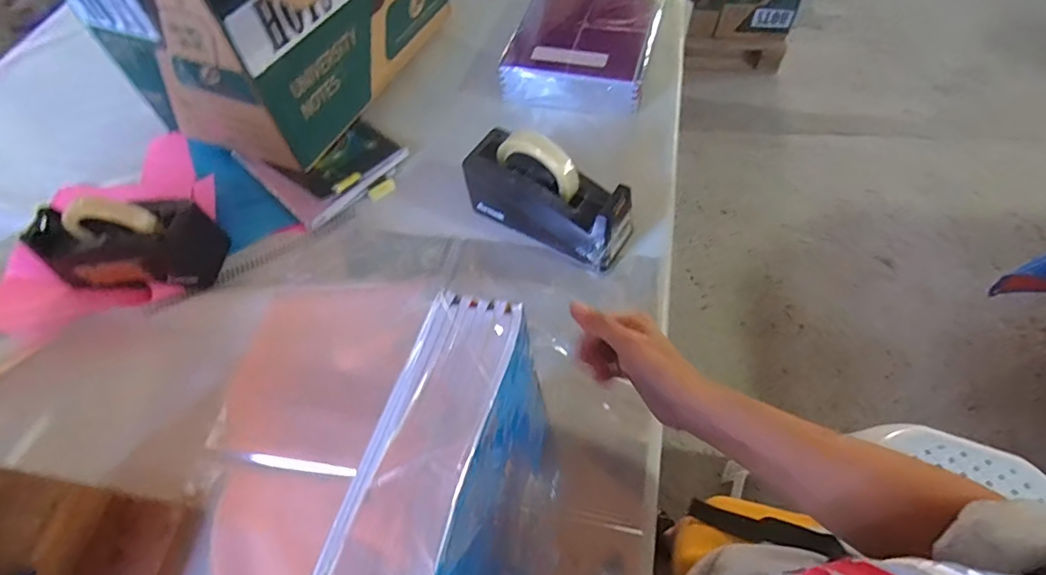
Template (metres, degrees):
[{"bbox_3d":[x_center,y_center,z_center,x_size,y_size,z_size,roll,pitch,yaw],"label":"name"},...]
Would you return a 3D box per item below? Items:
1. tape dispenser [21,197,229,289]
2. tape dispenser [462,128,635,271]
[{"bbox_3d":[-0.493,-0.059,0.629,0.195,0.117,0.084,0,59,4],"label":"tape dispenser"},{"bbox_3d":[0.029,-0.118,0.606,0.204,0.113,0.076,27,64,19],"label":"tape dispenser"}]

